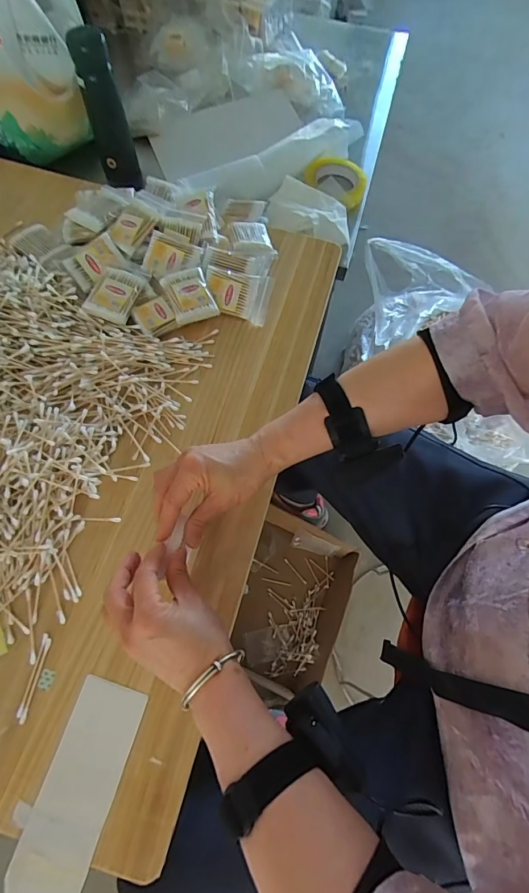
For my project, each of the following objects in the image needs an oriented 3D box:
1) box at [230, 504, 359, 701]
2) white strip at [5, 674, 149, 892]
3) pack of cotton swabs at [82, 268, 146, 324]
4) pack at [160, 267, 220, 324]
[{"bbox_3d":[0.062,0.330,0.878,0.226,0.083,0.334,17,68,6],"label":"box"},{"bbox_3d":[-0.170,0.318,0.370,0.065,0.004,0.185,15,66,6],"label":"white strip"},{"bbox_3d":[-0.200,-0.206,0.551,0.054,0.017,0.074,17,68,6],"label":"pack of cotton swabs"},{"bbox_3d":[-0.102,-0.206,0.559,0.056,0.021,0.071,-21,69,-10],"label":"pack"}]

